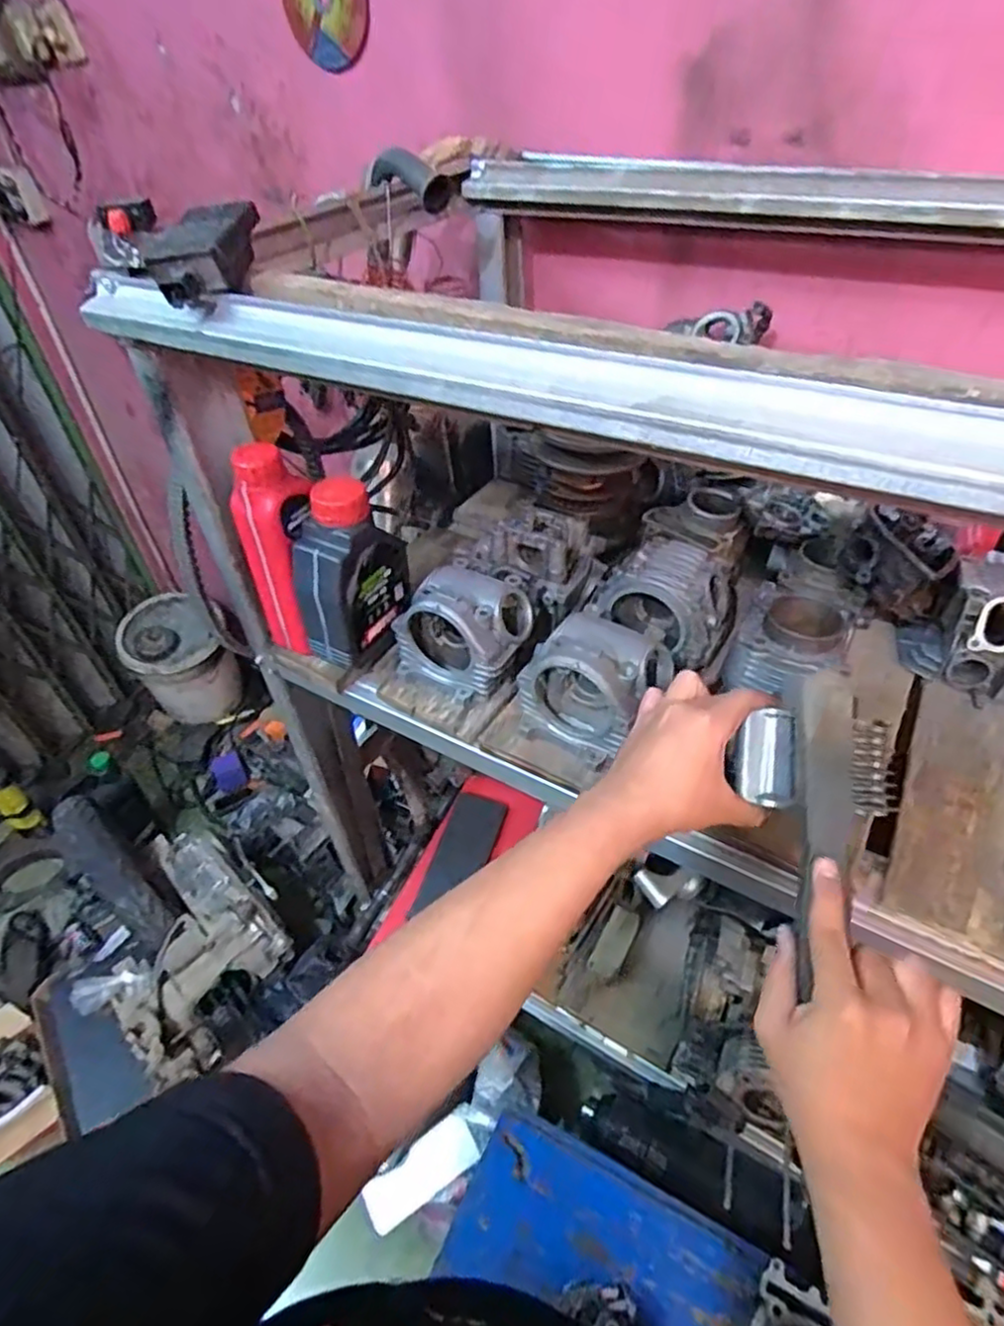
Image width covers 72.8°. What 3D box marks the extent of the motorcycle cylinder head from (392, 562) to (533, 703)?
[{"bbox_3d":[-0.040,-0.038,0.706,0.118,0.095,0.099,18,48,22],"label":"motorcycle cylinder head"}]

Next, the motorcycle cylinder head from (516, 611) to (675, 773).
[{"bbox_3d":[0.088,0.016,0.641,0.105,0.095,0.114,28,52,29],"label":"motorcycle cylinder head"}]

